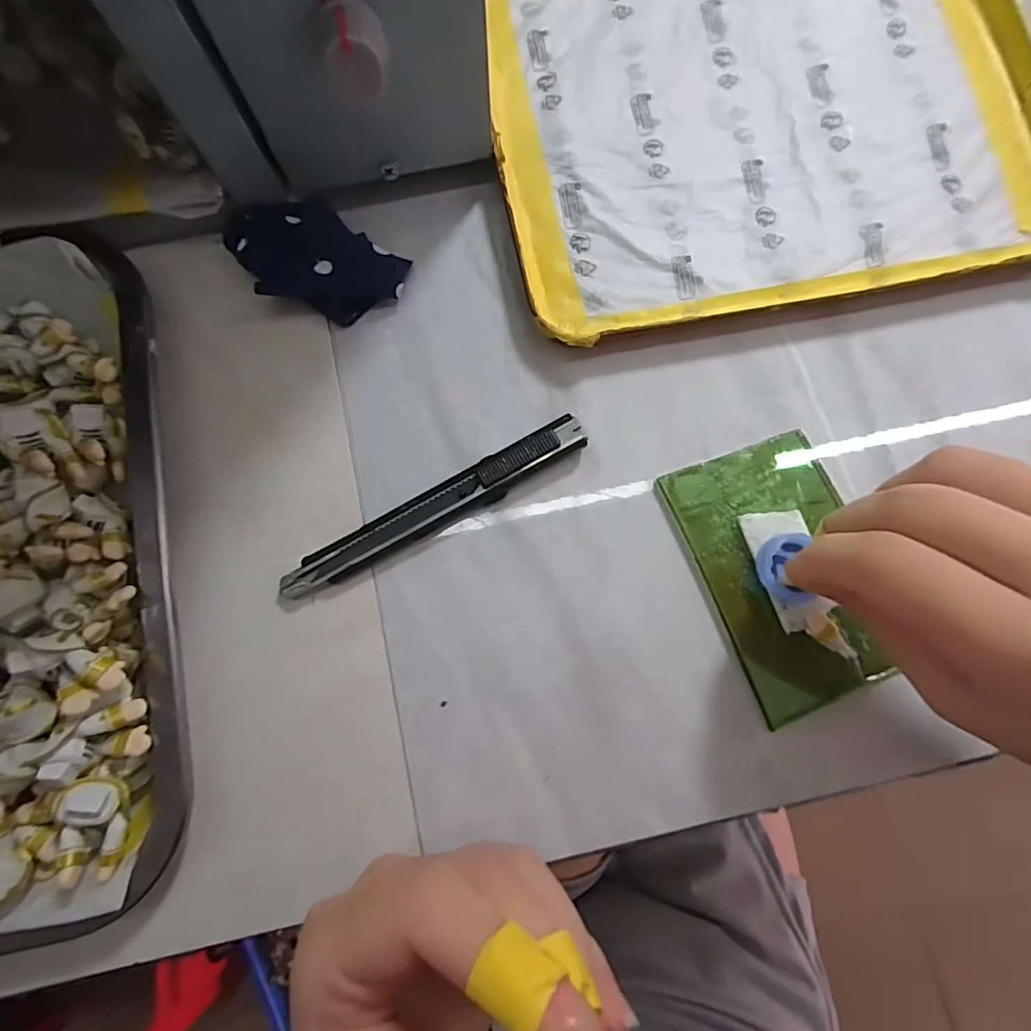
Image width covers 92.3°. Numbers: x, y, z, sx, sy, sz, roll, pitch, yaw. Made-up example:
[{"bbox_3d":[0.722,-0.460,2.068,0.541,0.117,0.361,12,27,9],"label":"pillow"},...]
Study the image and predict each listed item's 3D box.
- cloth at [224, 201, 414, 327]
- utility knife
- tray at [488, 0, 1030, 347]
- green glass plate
[{"bbox_3d":[-0.087,-0.110,0.216,0.072,0.015,0.046,34,83,5],"label":"cloth"},{"bbox_3d":[-0.032,-0.003,0.202,0.133,0.009,0.016,-29,82,-4],"label":"utility knife"},{"bbox_3d":[0.112,-0.190,0.225,0.241,0.011,0.197,-10,82,0],"label":"tray"},{"bbox_3d":[0.109,0.022,0.199,0.066,0.005,0.103,-22,82,-3],"label":"green glass plate"}]

